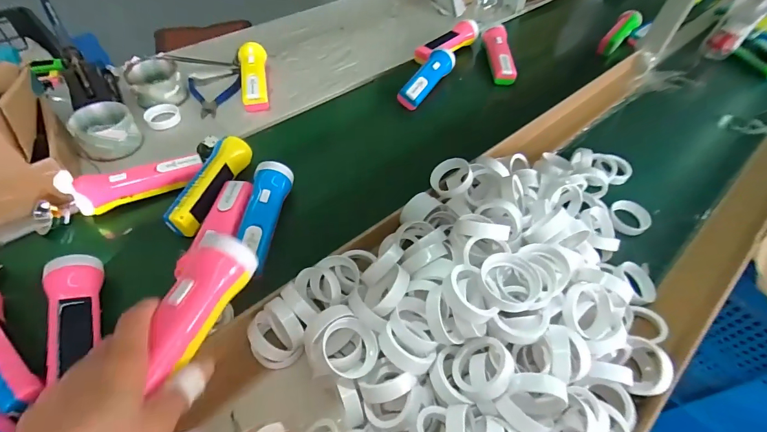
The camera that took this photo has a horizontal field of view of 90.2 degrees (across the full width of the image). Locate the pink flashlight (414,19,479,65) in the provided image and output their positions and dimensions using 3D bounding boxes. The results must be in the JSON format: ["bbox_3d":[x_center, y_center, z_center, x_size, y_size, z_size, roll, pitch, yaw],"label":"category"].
[{"bbox_3d":[0.137,-0.370,0.819,0.060,0.039,0.180,37,58,22],"label":"pink flashlight"}]

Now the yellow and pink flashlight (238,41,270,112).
[{"bbox_3d":[-0.238,-0.258,0.706,0.047,0.039,0.164,-9,53,-12],"label":"yellow and pink flashlight"}]

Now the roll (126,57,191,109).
[{"bbox_3d":[-0.393,-0.231,0.664,0.081,0.045,0.092,-27,59,-23],"label":"roll"}]

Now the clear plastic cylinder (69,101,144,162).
[{"bbox_3d":[-0.423,-0.130,0.586,0.080,0.047,0.086,-31,60,-26],"label":"clear plastic cylinder"}]

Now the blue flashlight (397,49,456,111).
[{"bbox_3d":[0.085,-0.266,0.734,0.042,0.039,0.171,29,55,17],"label":"blue flashlight"}]

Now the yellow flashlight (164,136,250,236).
[{"bbox_3d":[-0.239,-0.040,0.530,0.038,0.047,0.167,15,52,7],"label":"yellow flashlight"}]

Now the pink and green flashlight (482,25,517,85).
[{"bbox_3d":[0.243,-0.341,0.803,0.044,0.043,0.156,2,52,-3],"label":"pink and green flashlight"}]

